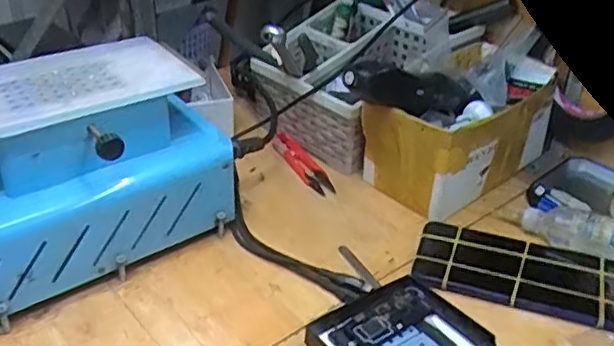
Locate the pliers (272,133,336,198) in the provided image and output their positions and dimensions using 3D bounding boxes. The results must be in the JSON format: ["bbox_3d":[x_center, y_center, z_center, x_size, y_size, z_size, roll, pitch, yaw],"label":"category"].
[{"bbox_3d":[-0.002,-0.010,0.617,0.024,0.018,0.093,-17,38,-24],"label":"pliers"}]

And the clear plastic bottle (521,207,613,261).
[{"bbox_3d":[0.224,0.044,0.520,0.092,0.033,0.033,14,37,18],"label":"clear plastic bottle"}]

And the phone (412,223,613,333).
[{"bbox_3d":[0.165,0.078,0.493,0.158,0.009,0.076,11,36,14],"label":"phone"}]

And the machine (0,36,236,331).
[{"bbox_3d":[-0.188,0.004,0.482,0.245,0.145,0.137,-19,39,-26],"label":"machine"}]

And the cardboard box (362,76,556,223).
[{"bbox_3d":[0.147,-0.041,0.597,0.169,0.086,0.105,-26,43,-33],"label":"cardboard box"}]

